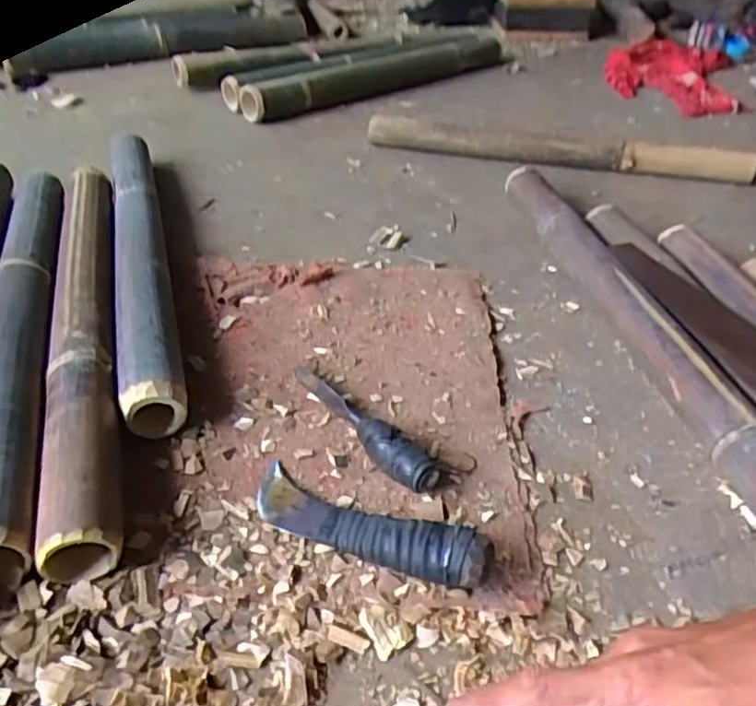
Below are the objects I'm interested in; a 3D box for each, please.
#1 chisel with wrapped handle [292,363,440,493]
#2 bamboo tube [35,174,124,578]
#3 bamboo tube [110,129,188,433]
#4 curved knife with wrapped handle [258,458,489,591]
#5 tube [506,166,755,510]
[{"bbox_3d":[-0.016,0.058,0.653,0.045,0.039,0.207,-26,48,-31],"label":"chisel with wrapped handle"},{"bbox_3d":[-0.312,-0.041,0.728,0.064,0.062,0.632,-9,41,-16],"label":"bamboo tube"},{"bbox_3d":[-0.297,-0.138,0.850,0.059,0.061,0.653,-9,41,-16],"label":"bamboo tube"},{"bbox_3d":[-0.013,0.136,0.552,0.210,0.044,0.054,22,43,20],"label":"curved knife with wrapped handle"},{"bbox_3d":[0.292,-0.058,0.817,0.058,0.071,0.690,-5,40,-11],"label":"tube"}]

